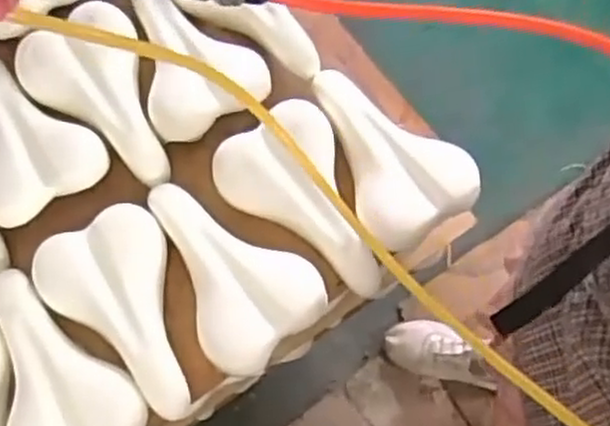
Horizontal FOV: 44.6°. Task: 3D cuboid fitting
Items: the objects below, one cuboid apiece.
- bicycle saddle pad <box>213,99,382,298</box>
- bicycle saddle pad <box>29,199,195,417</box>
[{"bbox_3d":[0.009,-0.010,0.934,0.165,0.068,0.256,-36,76,-11],"label":"bicycle saddle pad"},{"bbox_3d":[-0.221,0.124,0.875,0.155,0.040,0.258,-18,74,-7],"label":"bicycle saddle pad"}]

